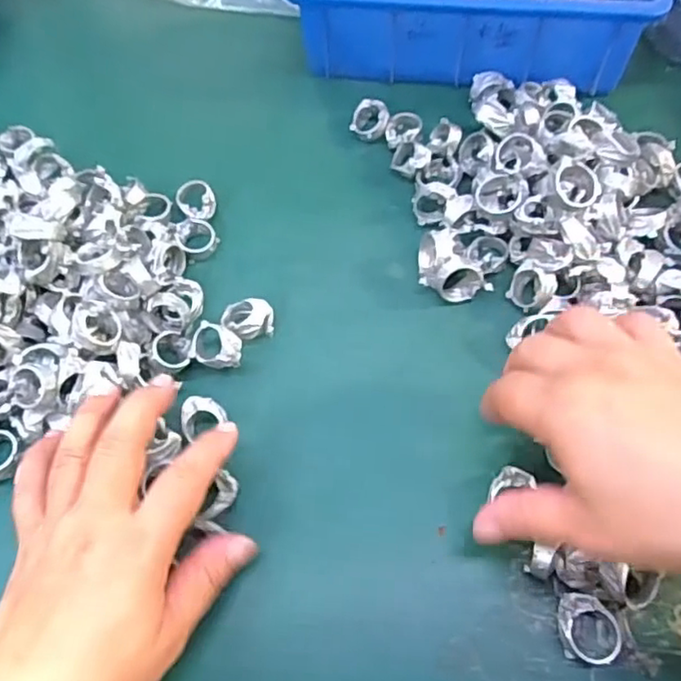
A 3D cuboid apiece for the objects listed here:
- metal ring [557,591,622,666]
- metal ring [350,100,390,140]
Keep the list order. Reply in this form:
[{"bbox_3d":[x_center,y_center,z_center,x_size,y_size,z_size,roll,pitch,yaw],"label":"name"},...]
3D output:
[{"bbox_3d":[0.112,0.130,0.277,0.028,0.012,0.028,-1,64,1],"label":"metal ring"},{"bbox_3d":[0.021,-0.151,0.423,0.026,0.017,0.026,-1,64,1],"label":"metal ring"}]

